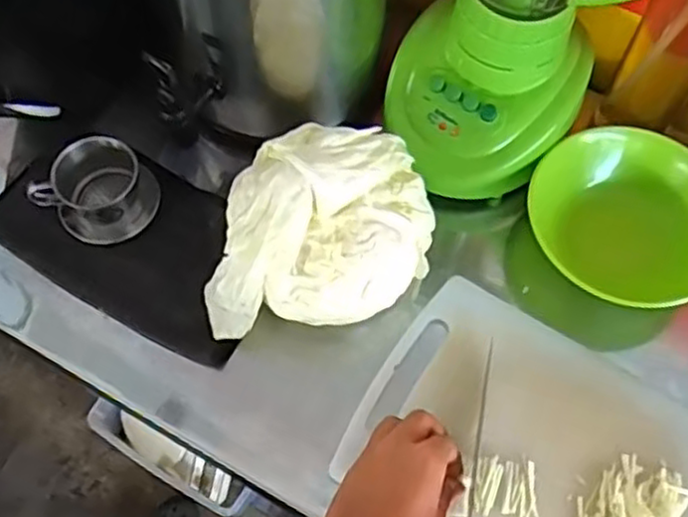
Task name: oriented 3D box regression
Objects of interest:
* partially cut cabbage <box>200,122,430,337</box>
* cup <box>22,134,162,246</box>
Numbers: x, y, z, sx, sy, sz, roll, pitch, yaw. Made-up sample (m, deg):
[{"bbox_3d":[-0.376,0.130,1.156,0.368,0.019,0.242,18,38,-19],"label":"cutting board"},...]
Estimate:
[{"bbox_3d":[-0.021,-0.025,0.607,0.181,0.092,0.152,-2,64,-1],"label":"partially cut cabbage"},{"bbox_3d":[-0.221,-0.063,0.649,0.081,0.062,0.080,0,64,0],"label":"cup"}]

